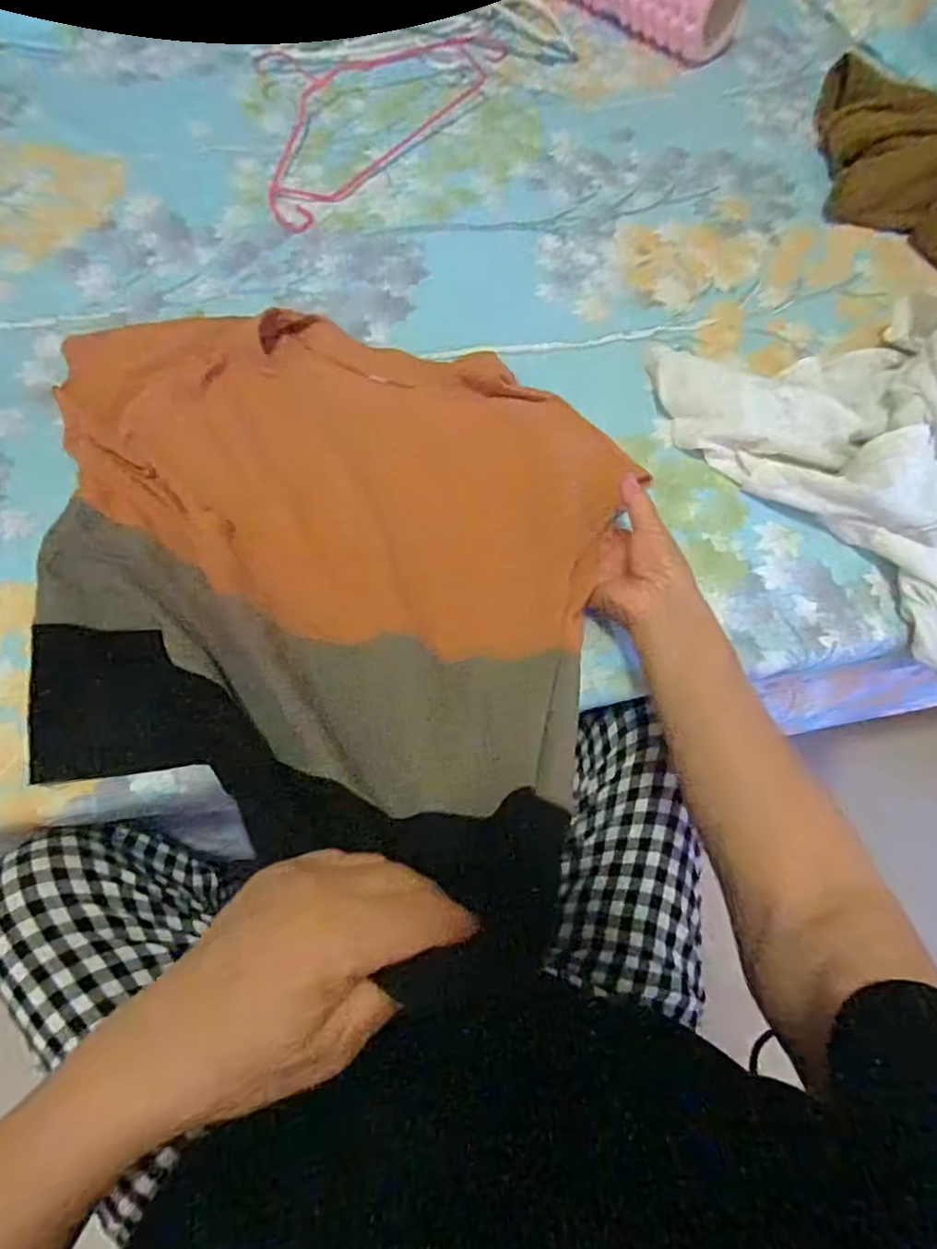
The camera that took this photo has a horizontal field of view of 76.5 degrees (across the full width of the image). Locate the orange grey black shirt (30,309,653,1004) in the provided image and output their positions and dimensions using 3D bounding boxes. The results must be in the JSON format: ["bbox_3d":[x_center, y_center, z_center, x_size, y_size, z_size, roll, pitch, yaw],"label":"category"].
[{"bbox_3d":[-0.133,-0.078,0.436,0.475,0.107,0.457,17,67,5],"label":"orange grey black shirt"}]

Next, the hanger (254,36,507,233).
[{"bbox_3d":[-0.170,-0.657,0.752,0.251,0.029,0.412,32,73,14],"label":"hanger"}]

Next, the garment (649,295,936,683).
[{"bbox_3d":[0.435,-0.182,0.525,0.388,0.114,0.413,-30,71,-14],"label":"garment"}]

